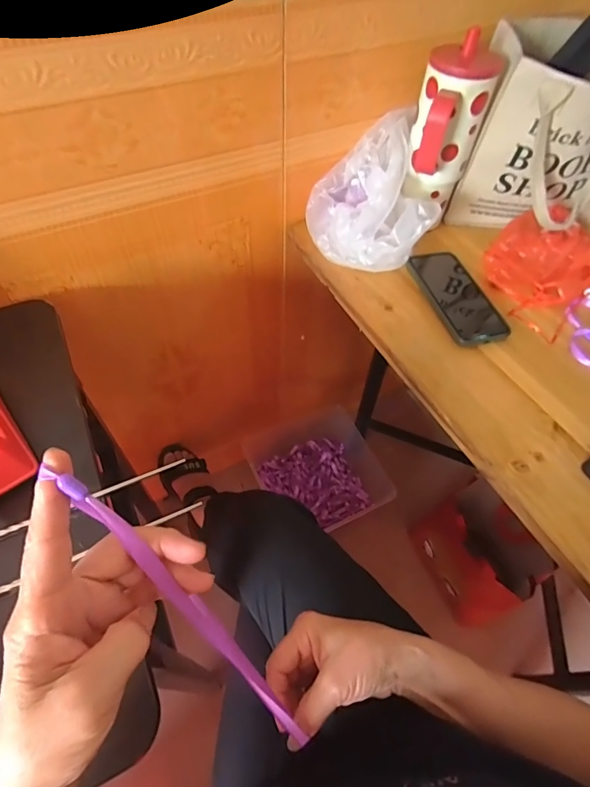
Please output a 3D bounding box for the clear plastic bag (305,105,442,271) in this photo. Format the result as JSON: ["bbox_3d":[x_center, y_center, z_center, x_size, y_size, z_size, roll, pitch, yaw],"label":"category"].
[{"bbox_3d":[0.102,-0.267,0.591,0.151,0.115,0.225,-8,56,-7],"label":"clear plastic bag"}]

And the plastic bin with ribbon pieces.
[{"bbox_3d":[0.051,0.208,1.145,0.302,0.124,0.303,-19,58,-14],"label":"plastic bin with ribbon pieces"}]

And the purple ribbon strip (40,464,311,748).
[{"bbox_3d":[-0.061,0.145,0.275,0.012,0.246,0.017,-42,29,-28],"label":"purple ribbon strip"}]

